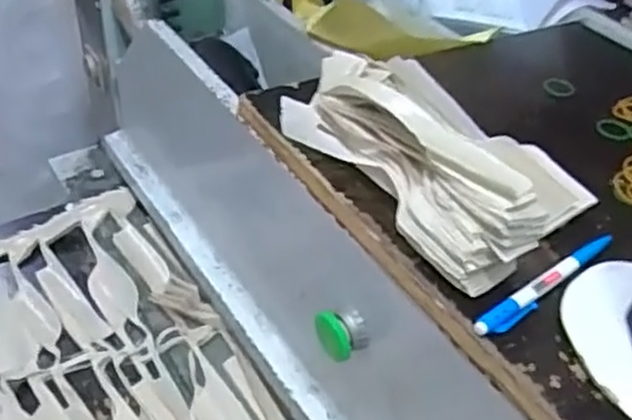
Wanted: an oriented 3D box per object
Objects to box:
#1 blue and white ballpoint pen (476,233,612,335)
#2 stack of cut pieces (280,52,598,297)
[{"bbox_3d":[0.141,0.043,0.440,0.133,0.008,0.013,-28,51,-33],"label":"blue and white ballpoint pen"},{"bbox_3d":[0.078,-0.049,0.499,0.118,0.057,0.224,-20,47,-27],"label":"stack of cut pieces"}]

